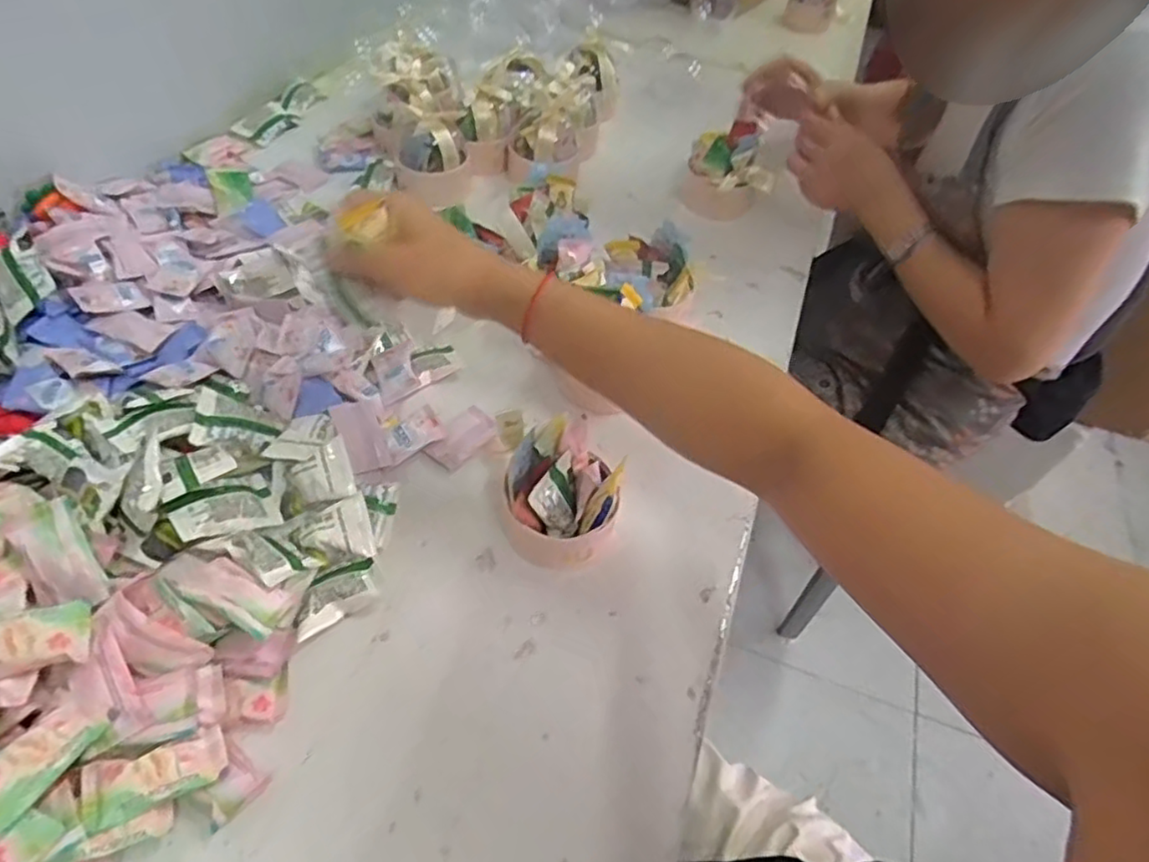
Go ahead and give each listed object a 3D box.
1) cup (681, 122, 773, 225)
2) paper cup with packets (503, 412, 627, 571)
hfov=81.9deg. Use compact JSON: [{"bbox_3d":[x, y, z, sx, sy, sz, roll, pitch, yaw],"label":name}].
[{"bbox_3d":[0.174,-0.298,0.765,0.075,0.083,0.080,3,51,-4],"label":"cup"},{"bbox_3d":[-0.005,0.046,0.472,0.076,0.075,0.076,3,51,-4],"label":"paper cup with packets"}]

